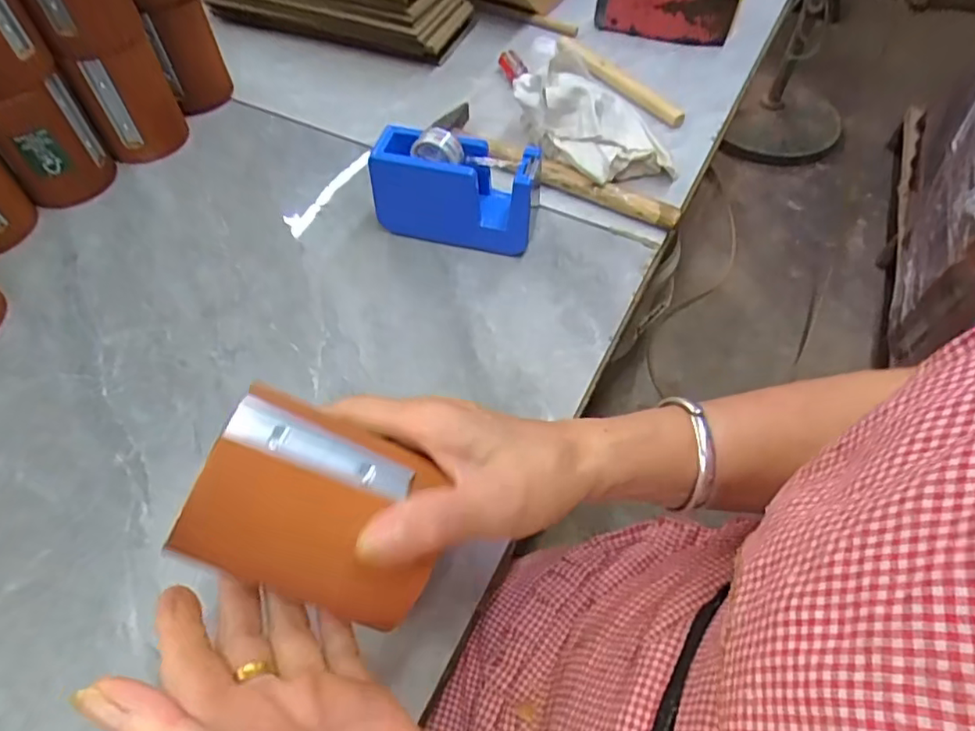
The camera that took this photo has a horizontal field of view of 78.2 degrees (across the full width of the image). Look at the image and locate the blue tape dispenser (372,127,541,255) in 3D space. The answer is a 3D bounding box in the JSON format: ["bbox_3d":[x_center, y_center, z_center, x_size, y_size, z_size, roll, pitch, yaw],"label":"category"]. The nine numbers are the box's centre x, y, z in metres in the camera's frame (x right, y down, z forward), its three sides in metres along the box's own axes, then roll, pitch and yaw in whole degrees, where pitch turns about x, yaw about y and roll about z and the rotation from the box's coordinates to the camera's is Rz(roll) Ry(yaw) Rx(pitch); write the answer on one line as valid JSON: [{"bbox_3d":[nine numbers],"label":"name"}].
[{"bbox_3d":[-0.025,-0.139,0.477,0.123,0.087,0.044,12,56,6],"label":"blue tape dispenser"}]

